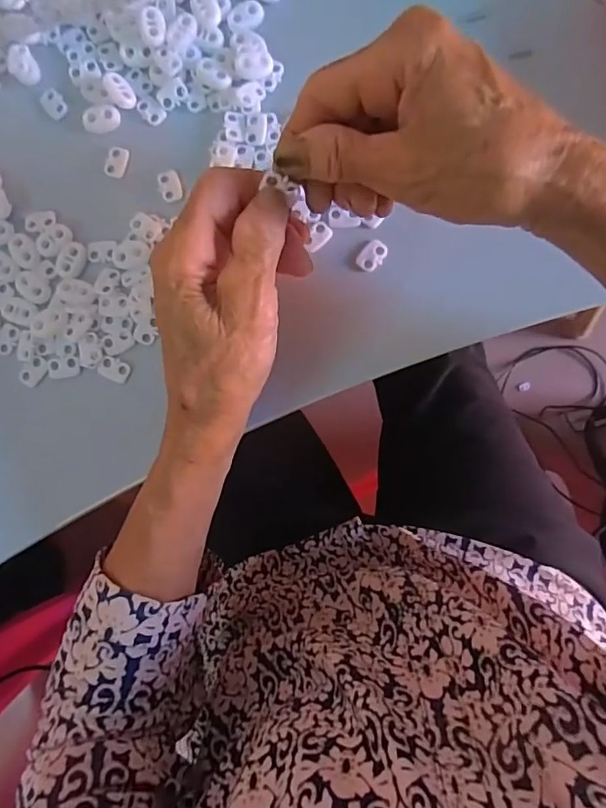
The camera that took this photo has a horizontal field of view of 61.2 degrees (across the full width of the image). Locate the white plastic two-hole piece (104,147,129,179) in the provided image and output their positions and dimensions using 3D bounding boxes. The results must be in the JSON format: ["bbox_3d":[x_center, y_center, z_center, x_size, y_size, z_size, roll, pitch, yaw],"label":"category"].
[{"bbox_3d":[-0.112,-0.145,0.307,0.012,0.004,0.018,13,89,6],"label":"white plastic two-hole piece"}]

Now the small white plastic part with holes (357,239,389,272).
[{"bbox_3d":[0.040,-0.085,0.293,0.013,0.004,0.019,36,92,5],"label":"small white plastic part with holes"}]

